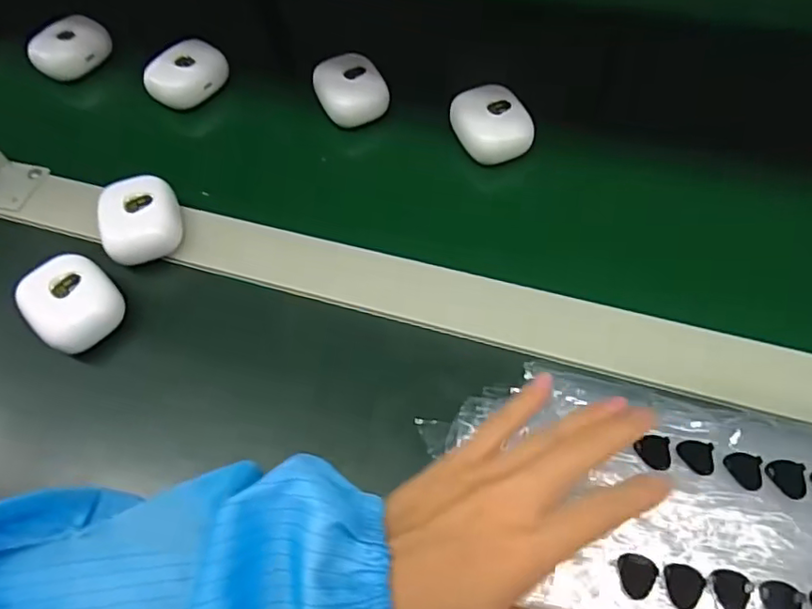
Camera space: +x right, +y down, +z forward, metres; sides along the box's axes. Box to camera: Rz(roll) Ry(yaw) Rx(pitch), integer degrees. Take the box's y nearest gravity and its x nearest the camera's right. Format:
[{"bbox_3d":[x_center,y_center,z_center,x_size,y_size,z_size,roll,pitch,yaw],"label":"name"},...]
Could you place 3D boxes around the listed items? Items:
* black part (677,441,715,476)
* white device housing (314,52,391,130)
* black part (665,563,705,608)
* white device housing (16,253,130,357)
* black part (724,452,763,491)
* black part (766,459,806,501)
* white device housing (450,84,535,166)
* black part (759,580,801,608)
[{"bbox_3d":[0.134,0.070,0.268,0.016,0.004,0.015,7,60,11],"label":"black part"},{"bbox_3d":[-0.040,-0.155,0.420,0.045,0.022,0.050,-26,59,-10],"label":"white device housing"},{"bbox_3d":[0.117,0.117,0.241,0.015,0.004,0.017,-6,58,3],"label":"black part"},{"bbox_3d":[-0.192,0.000,0.336,0.053,0.025,0.046,35,68,24],"label":"white device housing"},{"bbox_3d":[0.154,0.075,0.264,0.015,0.004,0.016,-3,58,5],"label":"black part"},{"bbox_3d":[0.171,0.078,0.261,0.015,0.004,0.016,6,59,10],"label":"black part"},{"bbox_3d":[0.058,-0.123,0.394,0.045,0.025,0.048,-20,58,-6],"label":"white device housing"},{"bbox_3d":[0.153,0.121,0.235,0.014,0.004,0.017,-1,58,6],"label":"black part"}]

